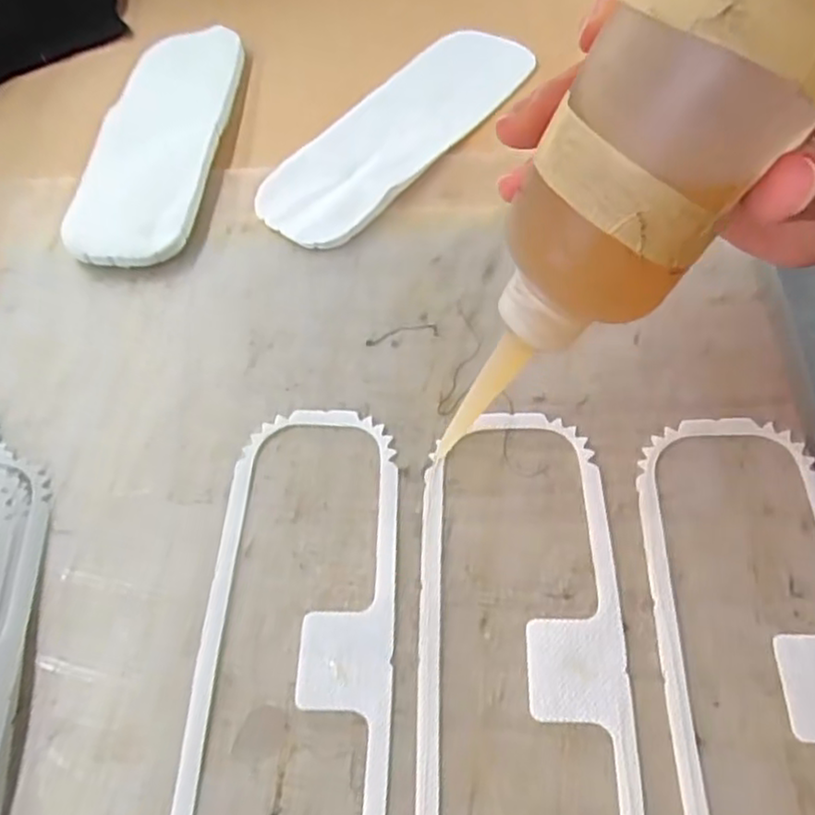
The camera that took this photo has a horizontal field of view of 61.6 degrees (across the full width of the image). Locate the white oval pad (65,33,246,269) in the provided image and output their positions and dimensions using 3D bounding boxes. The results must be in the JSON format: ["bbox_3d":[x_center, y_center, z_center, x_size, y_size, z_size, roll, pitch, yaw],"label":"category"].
[{"bbox_3d":[-0.137,-0.150,0.383,0.064,0.013,0.183,2,60,6],"label":"white oval pad"}]

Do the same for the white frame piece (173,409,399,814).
[{"bbox_3d":[-0.039,0.085,0.236,0.067,0.004,0.194,-1,59,4],"label":"white frame piece"}]

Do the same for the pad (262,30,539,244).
[{"bbox_3d":[-0.002,-0.154,0.376,0.063,0.008,0.189,37,68,23],"label":"pad"}]

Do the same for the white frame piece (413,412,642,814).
[{"bbox_3d":[0.038,0.086,0.228,0.070,0.004,0.193,1,59,5],"label":"white frame piece"}]

